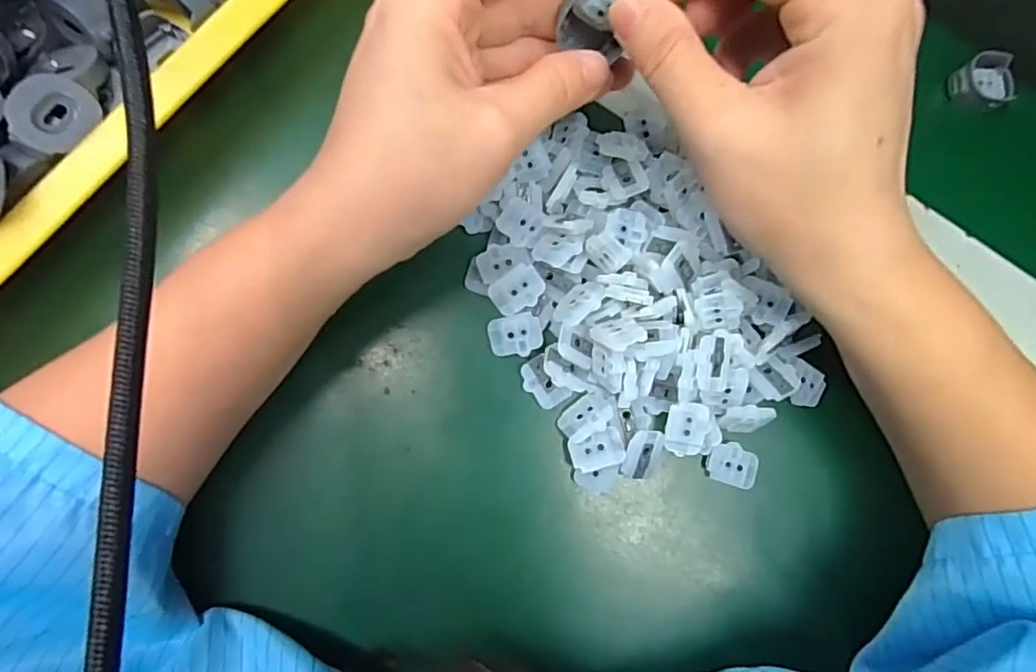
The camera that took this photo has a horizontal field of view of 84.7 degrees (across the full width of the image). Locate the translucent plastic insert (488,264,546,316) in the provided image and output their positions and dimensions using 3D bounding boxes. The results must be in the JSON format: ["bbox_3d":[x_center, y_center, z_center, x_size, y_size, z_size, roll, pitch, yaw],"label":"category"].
[{"bbox_3d":[0.000,-0.019,0.233,0.021,0.007,0.016,-37,87,-8],"label":"translucent plastic insert"}]

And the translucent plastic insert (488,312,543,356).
[{"bbox_3d":[0.000,0.000,0.235,0.022,0.005,0.017,-12,84,-6],"label":"translucent plastic insert"}]

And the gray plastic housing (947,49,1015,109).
[{"bbox_3d":[0.232,-0.126,0.283,0.029,0.013,0.024,-13,84,-6],"label":"gray plastic housing"}]

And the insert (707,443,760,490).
[{"bbox_3d":[0.091,0.054,0.240,0.020,0.004,0.017,19,82,-2],"label":"insert"}]

